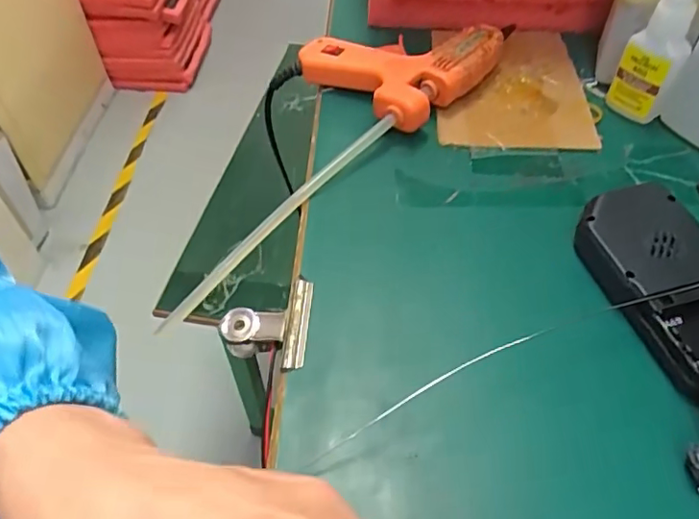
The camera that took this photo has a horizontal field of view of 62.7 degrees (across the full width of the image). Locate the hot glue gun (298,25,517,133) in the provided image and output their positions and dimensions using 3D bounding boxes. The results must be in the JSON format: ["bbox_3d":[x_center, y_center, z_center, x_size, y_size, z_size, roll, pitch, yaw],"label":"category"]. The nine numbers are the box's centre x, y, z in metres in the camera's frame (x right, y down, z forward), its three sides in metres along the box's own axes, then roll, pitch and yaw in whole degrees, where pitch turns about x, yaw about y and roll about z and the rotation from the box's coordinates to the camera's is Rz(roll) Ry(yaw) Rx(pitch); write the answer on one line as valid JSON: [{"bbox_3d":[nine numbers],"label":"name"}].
[{"bbox_3d":[0.036,-0.137,0.399,0.115,0.031,0.098,-38,59,-26],"label":"hot glue gun"}]

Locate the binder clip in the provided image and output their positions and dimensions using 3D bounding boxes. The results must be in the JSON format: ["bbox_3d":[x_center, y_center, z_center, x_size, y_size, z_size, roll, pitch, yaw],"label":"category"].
[{"bbox_3d":[-0.041,0.037,0.291,0.043,0.023,0.051,2,50,3],"label":"binder clip"}]

